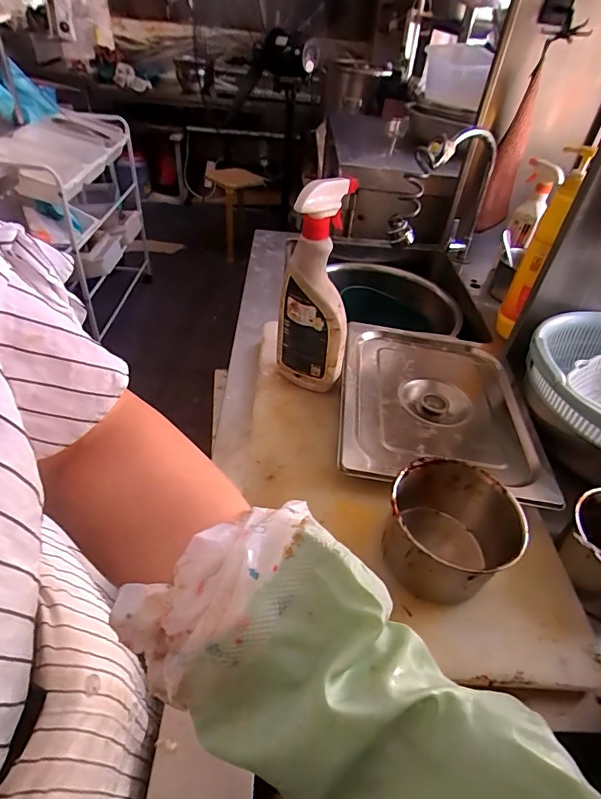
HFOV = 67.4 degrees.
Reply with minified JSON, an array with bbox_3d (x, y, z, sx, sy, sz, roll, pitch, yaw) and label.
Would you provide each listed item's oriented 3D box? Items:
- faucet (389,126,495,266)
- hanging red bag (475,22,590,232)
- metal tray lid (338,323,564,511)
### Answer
[{"bbox_3d":[0.302,-0.426,0.974,0.243,0.264,0.073,-19,48,-25],"label":"faucet"},{"bbox_3d":[0.466,-0.541,0.957,0.078,0.382,0.123,19,43,13],"label":"hanging red bag"},{"bbox_3d":[0.187,-0.001,0.632,0.263,0.030,0.311,6,42,-1],"label":"metal tray lid"}]

